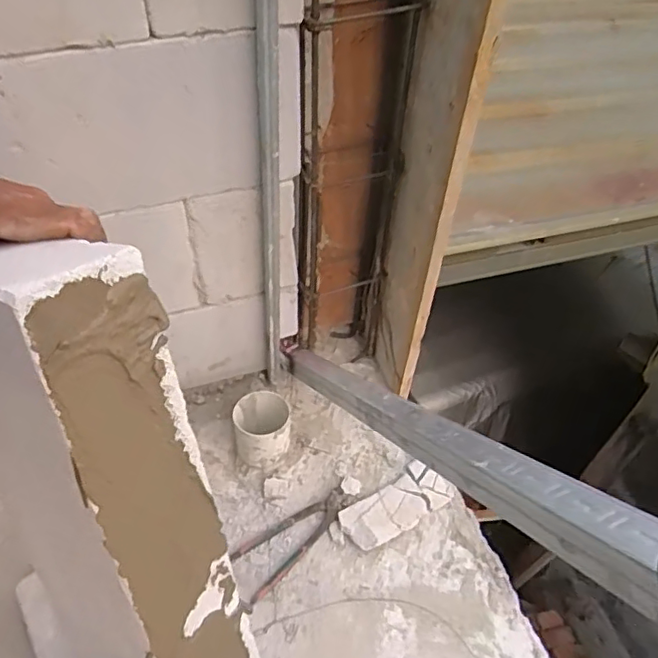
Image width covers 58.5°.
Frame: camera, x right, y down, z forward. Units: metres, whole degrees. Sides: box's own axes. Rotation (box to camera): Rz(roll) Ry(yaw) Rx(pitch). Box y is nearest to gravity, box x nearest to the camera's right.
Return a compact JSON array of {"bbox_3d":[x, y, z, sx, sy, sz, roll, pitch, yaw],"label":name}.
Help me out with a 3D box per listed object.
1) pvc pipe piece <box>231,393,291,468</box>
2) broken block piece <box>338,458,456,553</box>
[{"bbox_3d":[-0.113,0.171,0.985,0.090,0.102,0.100,-7,50,-11],"label":"pvc pipe piece"},{"bbox_3d":[0.108,0.285,0.944,0.186,0.029,0.083,-29,57,-26],"label":"broken block piece"}]

